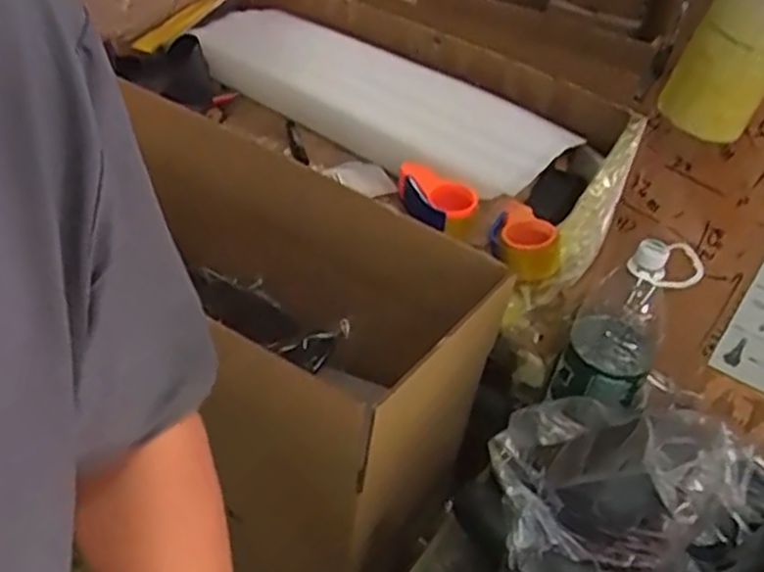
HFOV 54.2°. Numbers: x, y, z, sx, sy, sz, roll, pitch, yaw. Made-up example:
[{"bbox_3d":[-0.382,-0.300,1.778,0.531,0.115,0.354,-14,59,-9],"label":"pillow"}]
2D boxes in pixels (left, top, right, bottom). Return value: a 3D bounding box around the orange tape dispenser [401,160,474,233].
[{"bbox_3d":[0.071,-0.134,1.143,0.138,0.073,0.057,34,46,30],"label":"orange tape dispenser"}]

